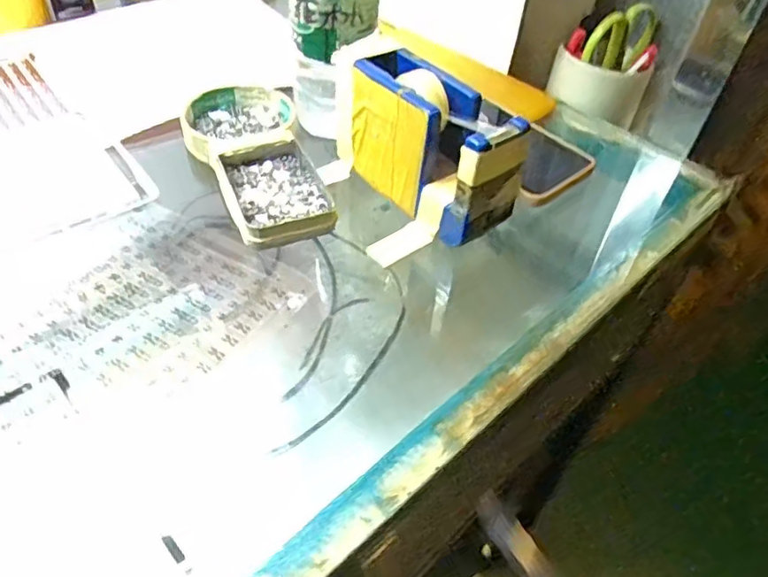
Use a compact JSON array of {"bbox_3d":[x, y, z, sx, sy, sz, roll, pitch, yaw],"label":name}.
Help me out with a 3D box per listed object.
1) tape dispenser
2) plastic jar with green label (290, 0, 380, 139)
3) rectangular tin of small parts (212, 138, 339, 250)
[{"bbox_3d":[0.029,-0.088,0.373,0.043,0.078,0.114,-28,55,-28],"label":"tape dispenser"},{"bbox_3d":[-0.038,-0.172,0.428,0.063,0.105,0.068,3,46,-3],"label":"plastic jar with green label"},{"bbox_3d":[-0.070,-0.062,0.385,0.065,0.016,0.088,-16,50,-19],"label":"rectangular tin of small parts"}]

